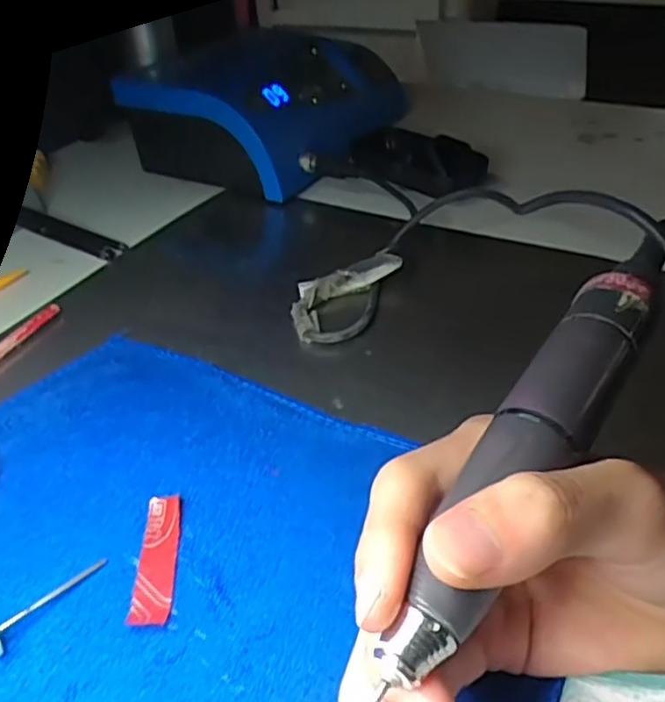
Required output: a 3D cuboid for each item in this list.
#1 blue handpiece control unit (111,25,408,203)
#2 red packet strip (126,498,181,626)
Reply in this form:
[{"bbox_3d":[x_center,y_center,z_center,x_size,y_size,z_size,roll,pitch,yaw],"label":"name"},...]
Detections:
[{"bbox_3d":[-0.048,-0.213,0.559,0.159,0.084,0.200,17,43,25],"label":"blue handpiece control unit"},{"bbox_3d":[-0.067,0.078,0.251,0.015,0.004,0.055,-4,39,0],"label":"red packet strip"}]

